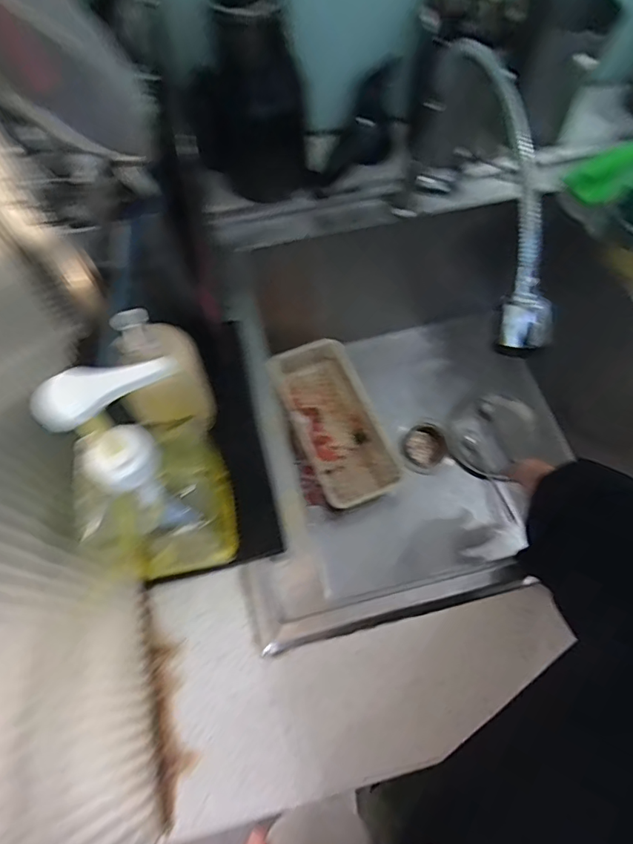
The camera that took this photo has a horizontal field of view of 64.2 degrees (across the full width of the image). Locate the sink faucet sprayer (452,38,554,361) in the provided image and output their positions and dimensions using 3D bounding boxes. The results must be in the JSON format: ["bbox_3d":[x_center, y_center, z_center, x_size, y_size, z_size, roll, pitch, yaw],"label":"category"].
[{"bbox_3d":[0.183,-0.219,0.480,0.049,0.092,0.305,-11,97,-10],"label":"sink faucet sprayer"}]

